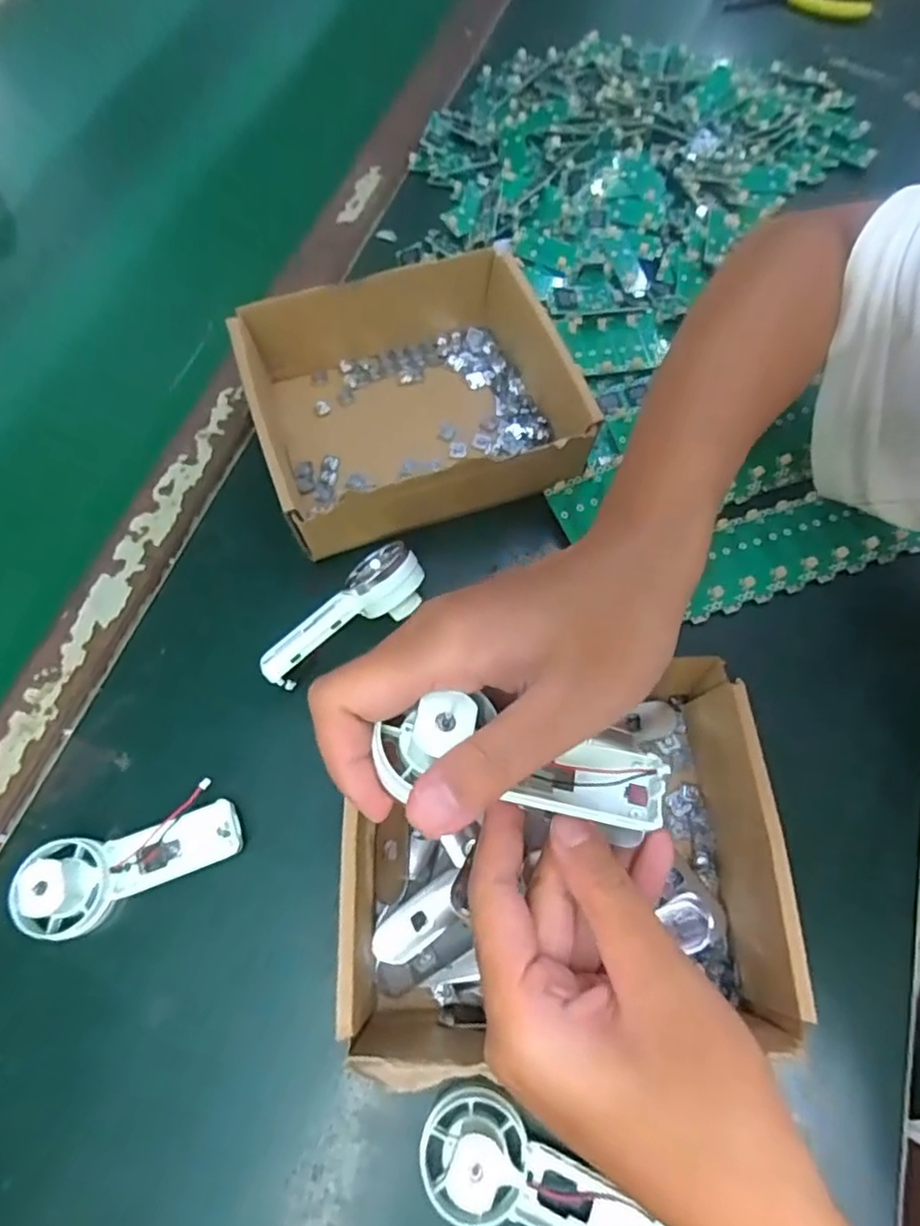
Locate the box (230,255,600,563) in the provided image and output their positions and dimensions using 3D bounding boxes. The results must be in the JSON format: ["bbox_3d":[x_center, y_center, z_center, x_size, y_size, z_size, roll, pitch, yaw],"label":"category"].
[{"bbox_3d":[-0.027,-0.119,0.354,0.160,0.048,0.144,-19,68,-6],"label":"box"}]

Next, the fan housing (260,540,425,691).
[{"bbox_3d":[-0.060,0.000,0.319,0.091,0.031,0.036,-36,71,-13],"label":"fan housing"}]

